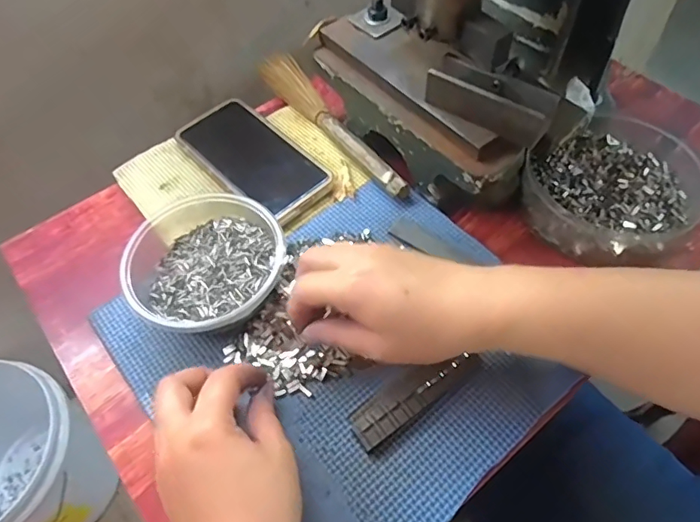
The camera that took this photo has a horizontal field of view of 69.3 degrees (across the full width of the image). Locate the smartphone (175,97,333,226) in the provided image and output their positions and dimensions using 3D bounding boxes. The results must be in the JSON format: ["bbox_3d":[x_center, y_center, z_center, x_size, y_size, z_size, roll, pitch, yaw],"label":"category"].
[{"bbox_3d":[-0.086,-0.095,0.460,0.075,0.015,0.150,-40,63,-22],"label":"smartphone"}]

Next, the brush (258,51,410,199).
[{"bbox_3d":[-0.022,-0.133,0.478,0.035,0.019,0.226,-28,60,-16],"label":"brush"}]

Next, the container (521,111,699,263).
[{"bbox_3d":[0.213,-0.065,0.408,0.136,0.052,0.120,-27,59,-15],"label":"container"}]

